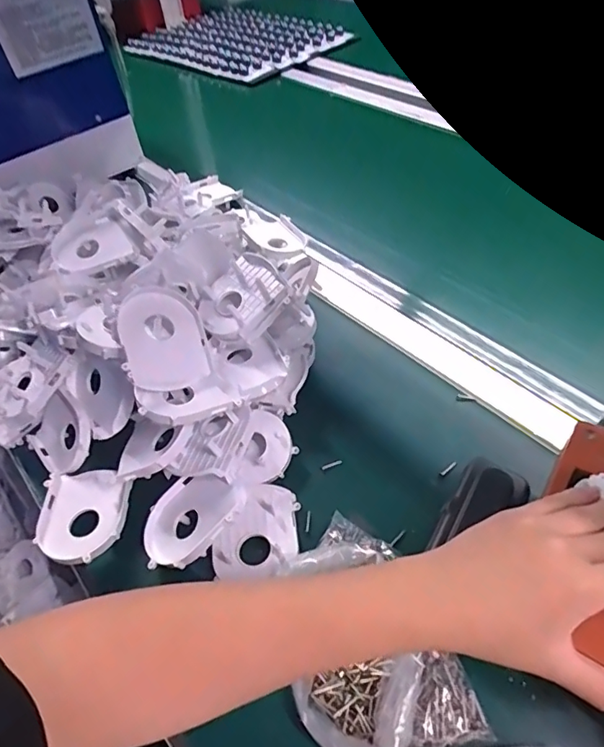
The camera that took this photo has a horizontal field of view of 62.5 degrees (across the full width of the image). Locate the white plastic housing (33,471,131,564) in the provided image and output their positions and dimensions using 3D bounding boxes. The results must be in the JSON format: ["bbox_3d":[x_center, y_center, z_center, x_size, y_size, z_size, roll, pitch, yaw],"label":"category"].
[{"bbox_3d":[-0.175,0.111,0.396,0.069,0.016,0.076,0,49,7],"label":"white plastic housing"}]

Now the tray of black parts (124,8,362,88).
[{"bbox_3d":[-0.144,-0.748,1.121,0.425,0.041,0.317,27,57,27],"label":"tray of black parts"}]

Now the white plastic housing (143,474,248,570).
[{"bbox_3d":[-0.084,0.108,0.373,0.081,0.016,0.068,-47,35,-8],"label":"white plastic housing"}]

